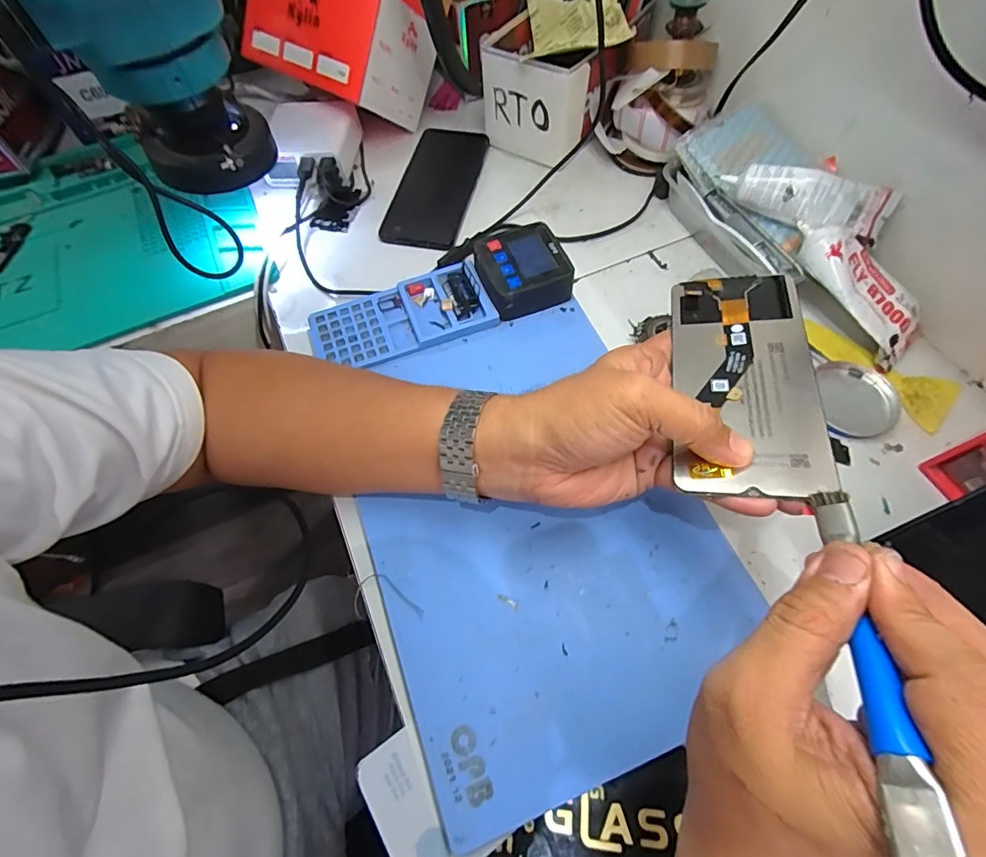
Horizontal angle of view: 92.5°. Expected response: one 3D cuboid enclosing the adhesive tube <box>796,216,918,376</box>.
[{"bbox_3d":[0.286,-0.110,0.367,0.056,0.023,0.122,-43,92,-19],"label":"adhesive tube"}]

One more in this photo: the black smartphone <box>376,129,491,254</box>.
[{"bbox_3d":[-0.055,-0.250,0.477,0.076,0.011,0.176,8,63,6],"label":"black smartphone"}]

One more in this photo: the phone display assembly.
[{"bbox_3d":[0.139,-0.033,0.266,0.068,0.004,0.154,0,55,18],"label":"phone display assembly"}]

